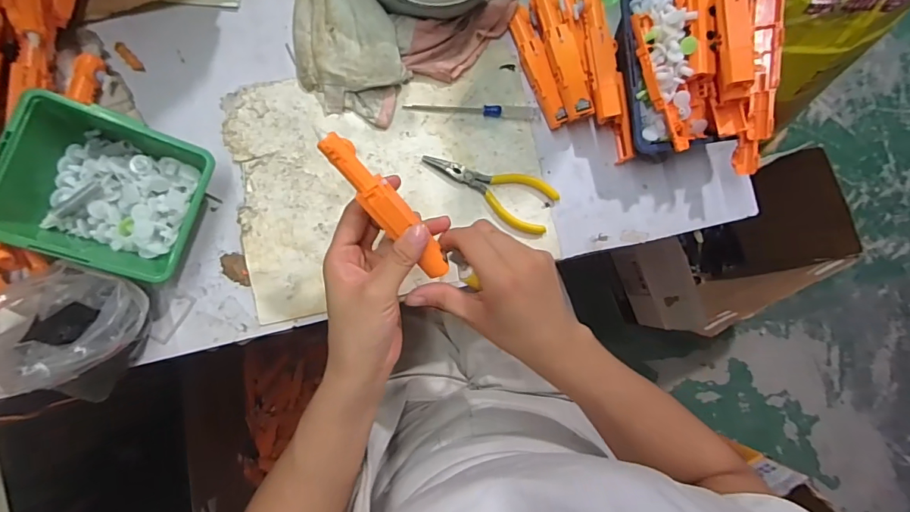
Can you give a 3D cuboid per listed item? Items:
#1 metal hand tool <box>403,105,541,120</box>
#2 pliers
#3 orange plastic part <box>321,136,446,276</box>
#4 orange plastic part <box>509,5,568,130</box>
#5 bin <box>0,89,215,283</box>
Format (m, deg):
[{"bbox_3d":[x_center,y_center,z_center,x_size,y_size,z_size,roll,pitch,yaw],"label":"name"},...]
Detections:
[{"bbox_3d":[0.018,-0.137,0.426,0.129,0.010,0.012,1,88,-9],"label":"metal hand tool"},{"bbox_3d":[0.032,-0.065,0.425,0.127,0.009,0.049,25,84,-7],"label":"pliers"},{"bbox_3d":[-0.044,-0.031,0.305,0.023,0.014,0.121,-44,116,-8],"label":"orange plastic part"},{"bbox_3d":[0.079,-0.176,0.429,0.021,0.023,0.112,-20,91,-9],"label":"orange plastic part"},{"bbox_3d":[-0.265,-0.049,0.353,0.124,0.067,0.115,19,85,-6],"label":"bin"}]

